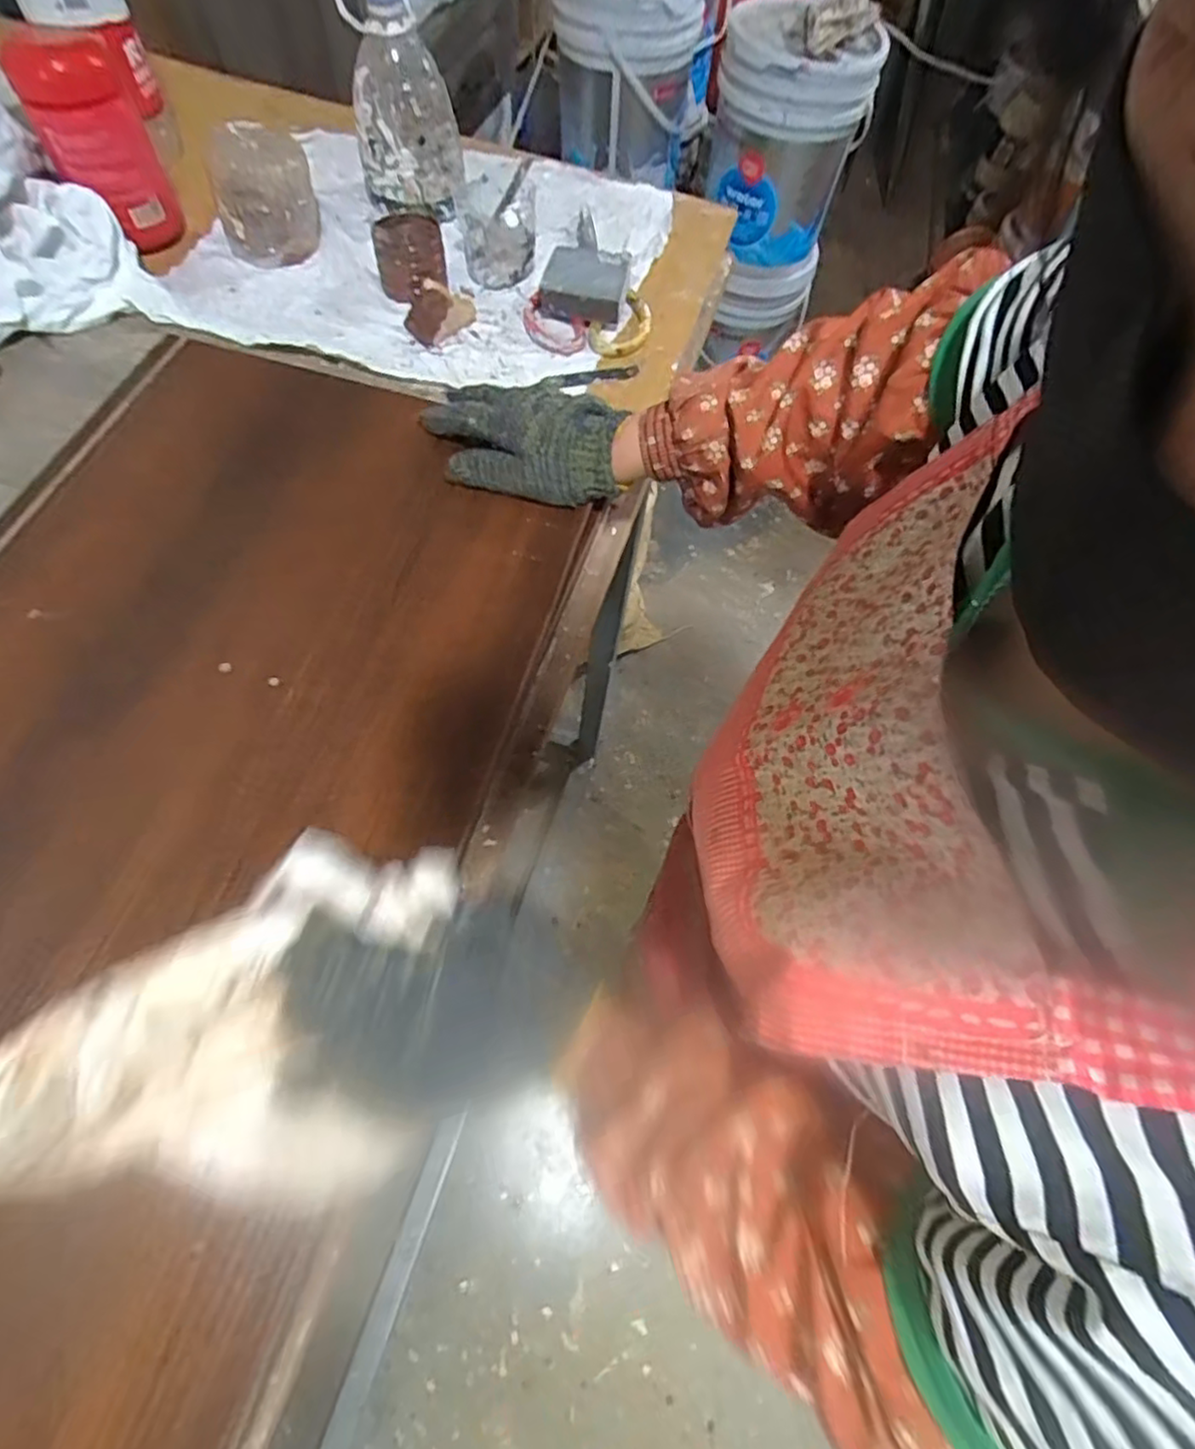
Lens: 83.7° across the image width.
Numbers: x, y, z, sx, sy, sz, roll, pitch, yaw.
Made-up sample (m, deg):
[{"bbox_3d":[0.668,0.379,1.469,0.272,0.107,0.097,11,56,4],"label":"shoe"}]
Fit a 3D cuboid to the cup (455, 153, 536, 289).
[{"bbox_3d":[-0.097,-0.479,0.637,0.069,0.075,0.076,-9,66,-9],"label":"cup"}]

